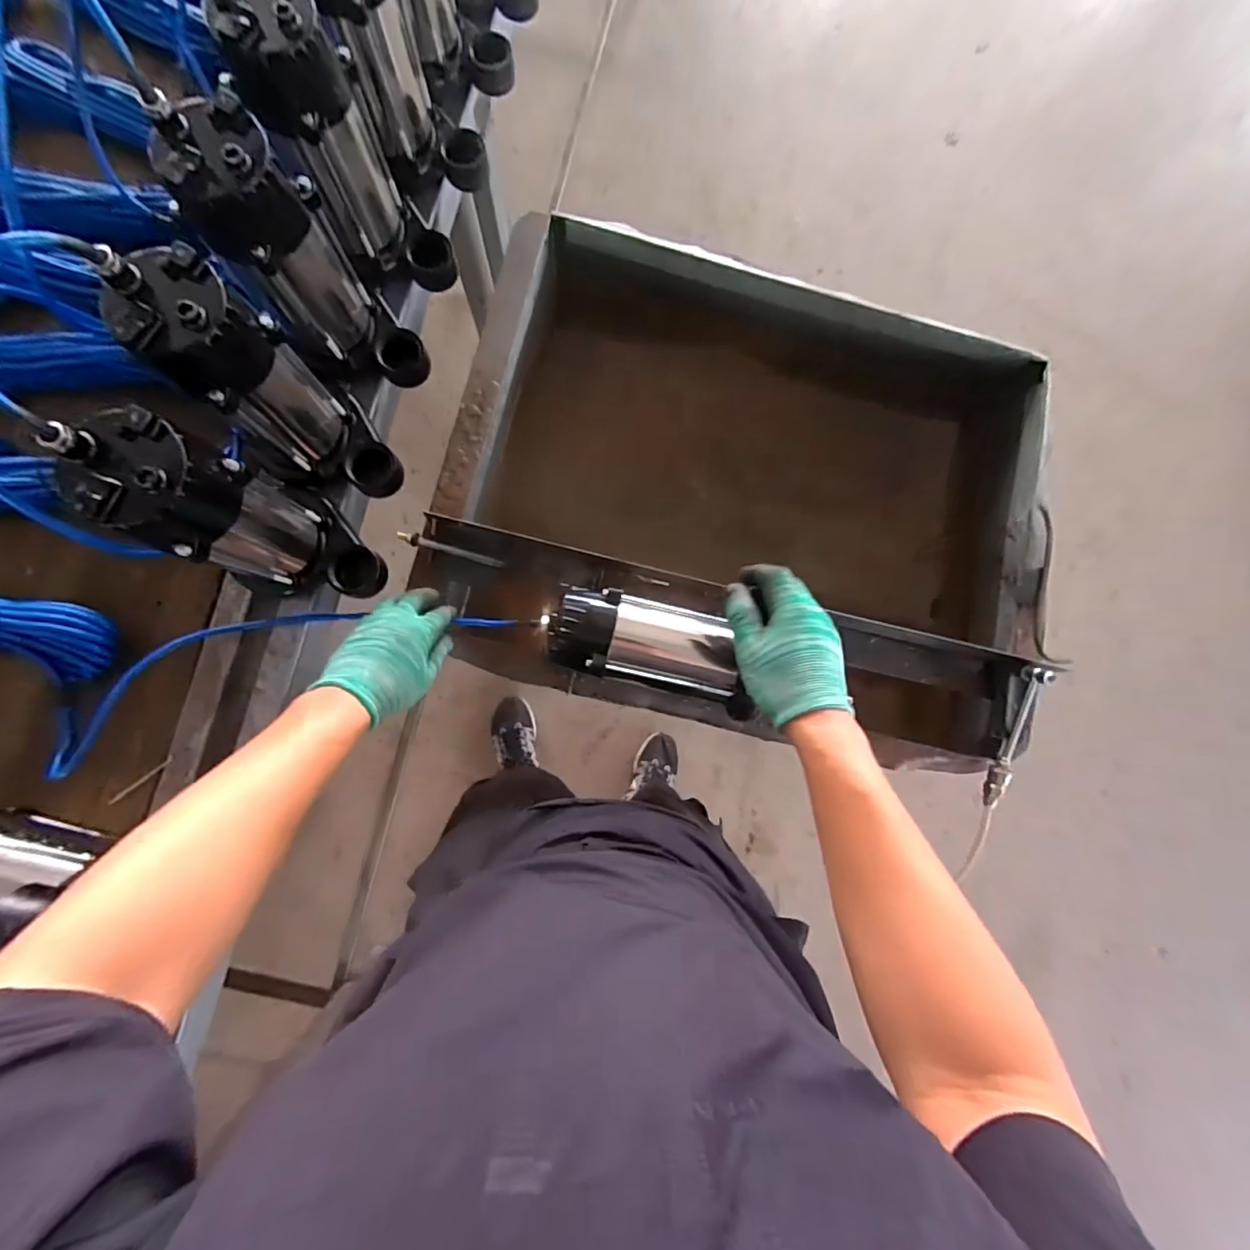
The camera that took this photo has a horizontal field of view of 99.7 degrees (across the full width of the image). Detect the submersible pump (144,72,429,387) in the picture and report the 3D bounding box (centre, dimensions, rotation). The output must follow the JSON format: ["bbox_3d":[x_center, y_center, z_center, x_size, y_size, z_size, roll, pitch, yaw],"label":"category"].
[{"bbox_3d":[-0.297,-0.334,0.507,0.107,0.224,0.125,-38,88,-8],"label":"submersible pump"}]

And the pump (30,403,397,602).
[{"bbox_3d":[-0.331,-0.086,0.484,0.140,0.238,0.108,27,82,-1],"label":"pump"}]

